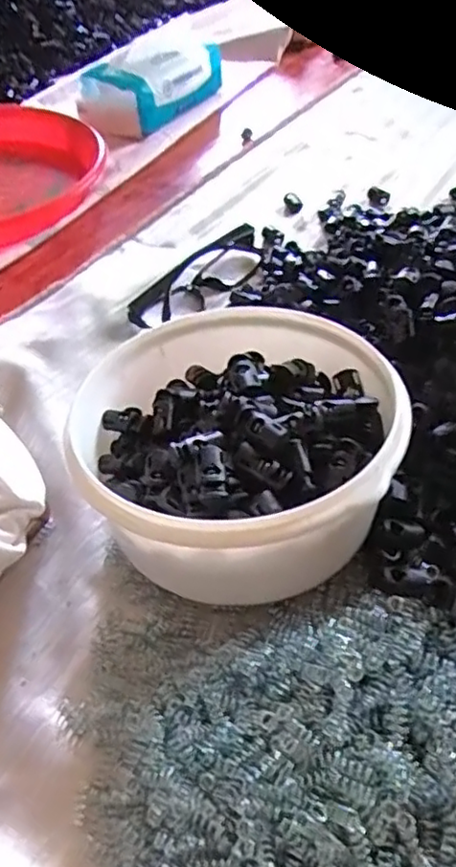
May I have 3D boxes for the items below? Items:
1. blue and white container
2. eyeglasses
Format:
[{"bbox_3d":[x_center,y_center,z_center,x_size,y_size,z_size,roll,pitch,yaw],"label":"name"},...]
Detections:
[{"bbox_3d":[-0.084,-0.381,0.709,0.084,0.063,0.175,25,55,24],"label":"blue and white container"},{"bbox_3d":[-0.017,-0.119,0.491,0.039,0.029,0.132,29,56,27],"label":"eyeglasses"}]

